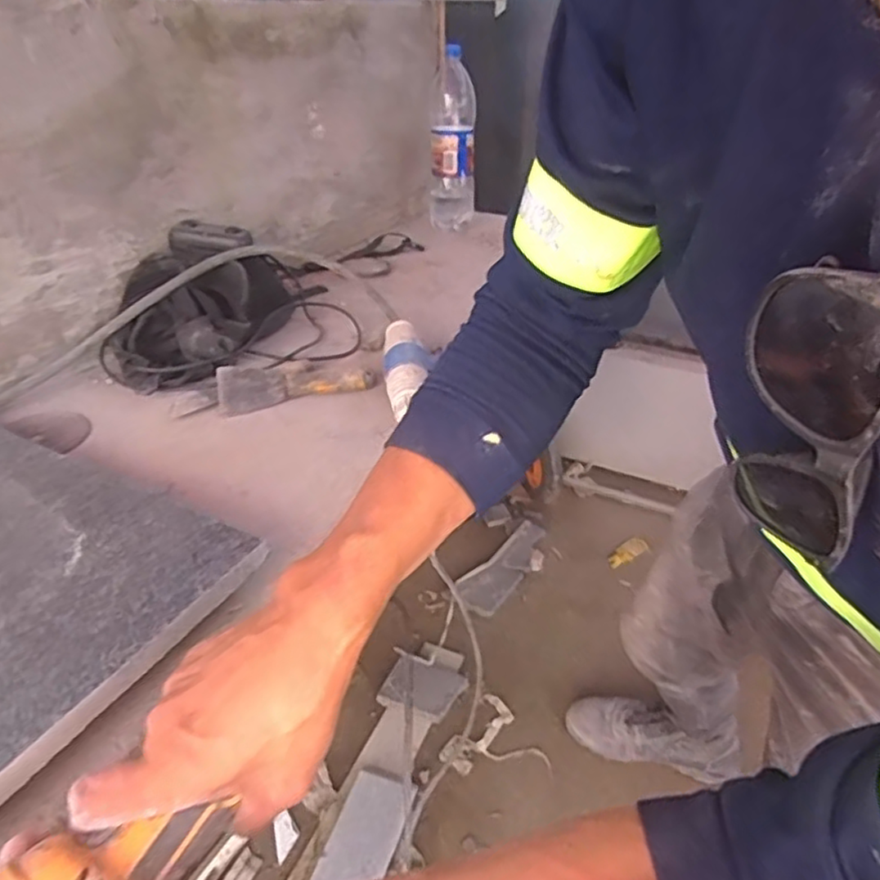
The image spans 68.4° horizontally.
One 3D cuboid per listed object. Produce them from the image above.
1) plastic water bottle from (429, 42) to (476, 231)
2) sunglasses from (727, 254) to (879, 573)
[{"bbox_3d":[0.025,-0.584,1.294,0.090,0.309,0.088,1,33,2],"label":"plastic water bottle"},{"bbox_3d":[0.136,-0.010,0.226,0.038,0.130,0.047,-30,45,-21],"label":"sunglasses"}]

